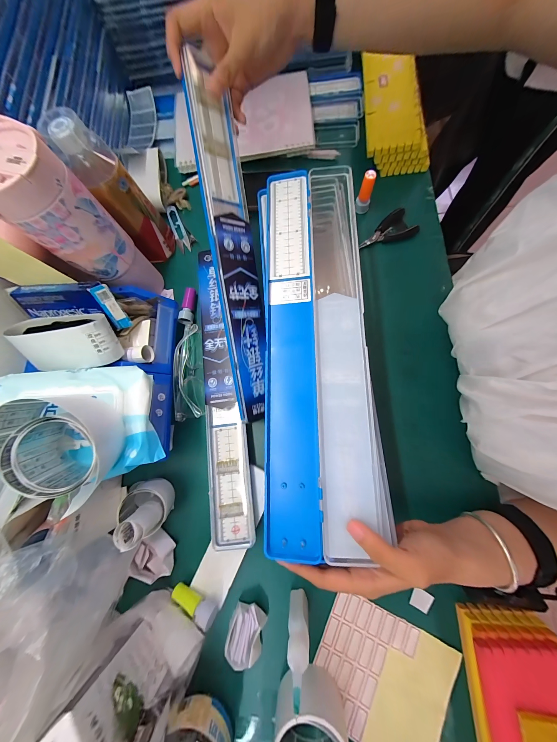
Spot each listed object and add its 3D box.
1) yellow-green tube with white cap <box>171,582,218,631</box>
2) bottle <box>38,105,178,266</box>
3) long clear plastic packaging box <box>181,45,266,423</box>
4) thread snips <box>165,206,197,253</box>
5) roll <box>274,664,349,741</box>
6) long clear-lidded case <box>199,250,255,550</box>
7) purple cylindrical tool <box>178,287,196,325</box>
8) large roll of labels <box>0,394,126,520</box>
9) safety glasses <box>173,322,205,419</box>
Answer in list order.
[{"bbox_3d":[-0.104,0.287,0.290,0.060,0.015,0.017,23,80,17],"label":"yellow-green tube with white cap"},{"bbox_3d":[-0.217,-0.242,0.335,0.065,0.176,0.065,-41,78,-4],"label":"bottle"},{"bbox_3d":[-0.058,-0.134,0.308,0.062,0.030,0.402,-10,94,-34],"label":"long clear plastic packaging box"},{"bbox_3d":[-0.183,-0.265,0.437,0.032,0.010,0.100,-27,77,-1],"label":"thread snips"},{"bbox_3d":[0.034,0.384,0.247,0.077,0.049,0.075,-4,78,4],"label":"roll"},{"bbox_3d":[-0.084,0.018,0.355,0.055,0.036,0.421,-8,78,3],"label":"long clear-lidded case"},{"bbox_3d":[-0.148,-0.107,0.389,0.022,0.020,0.062,4,79,5],"label":"purple cylindrical tool"},{"bbox_3d":[-0.204,0.069,0.219,0.096,0.050,0.091,-1,78,4],"label":"large roll of labels"},{"bbox_3d":[-0.140,-0.001,0.362,0.047,0.032,0.144,-8,78,3],"label":"safety glasses"}]

